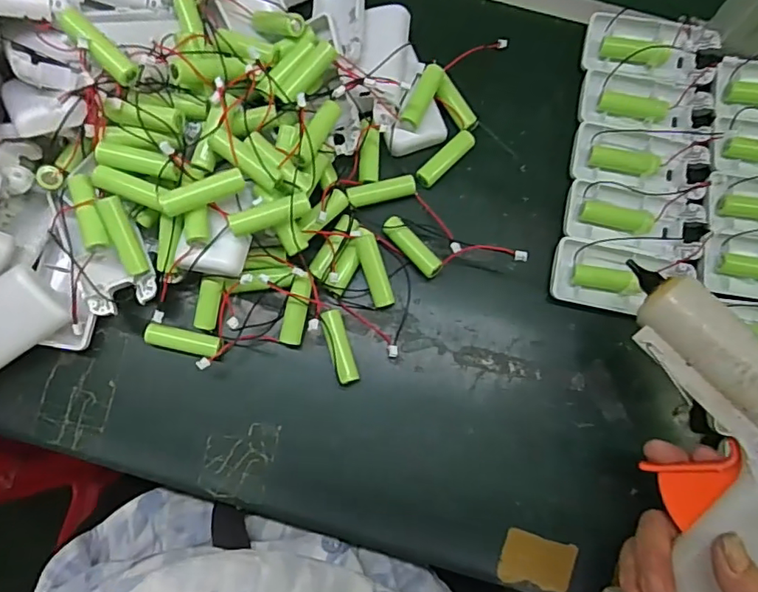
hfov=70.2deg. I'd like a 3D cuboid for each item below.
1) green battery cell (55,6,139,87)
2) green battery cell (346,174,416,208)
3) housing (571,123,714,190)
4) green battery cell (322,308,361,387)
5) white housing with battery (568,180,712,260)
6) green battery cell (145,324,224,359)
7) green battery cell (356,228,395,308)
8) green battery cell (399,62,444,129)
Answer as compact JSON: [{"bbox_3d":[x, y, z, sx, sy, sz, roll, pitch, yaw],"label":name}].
[{"bbox_3d":[-0.162,-0.143,0.310,0.050,0.014,0.014,41,79,6],"label":"green battery cell"},{"bbox_3d":[0.002,-0.073,0.376,0.048,0.011,0.016,-16,79,-6],"label":"green battery cell"},{"bbox_3d":[0.186,-0.099,0.384,0.091,0.027,0.043,4,78,-2],"label":"housing"},{"bbox_3d":[-0.025,0.033,0.358,0.014,0.013,0.049,-15,79,-6],"label":"green battery cell"},{"bbox_3d":[0.180,-0.057,0.376,0.093,0.031,0.053,6,78,-1],"label":"white housing with battery"},{"bbox_3d":[-0.129,0.030,0.360,0.050,0.017,0.015,11,77,0],"label":"green battery cell"},{"bbox_3d":[-0.003,-0.019,0.366,0.014,0.018,0.054,-16,79,-6],"label":"green battery cell"},{"bbox_3d":[0.031,-0.141,0.384,0.014,0.016,0.049,26,78,3],"label":"green battery cell"}]

